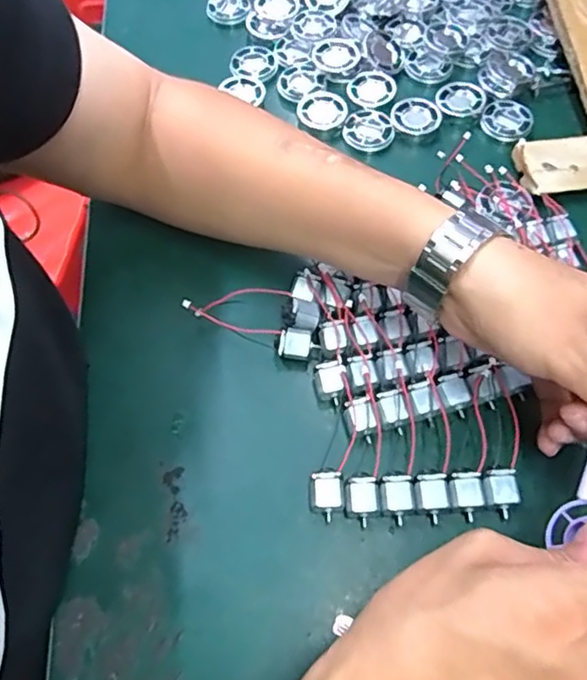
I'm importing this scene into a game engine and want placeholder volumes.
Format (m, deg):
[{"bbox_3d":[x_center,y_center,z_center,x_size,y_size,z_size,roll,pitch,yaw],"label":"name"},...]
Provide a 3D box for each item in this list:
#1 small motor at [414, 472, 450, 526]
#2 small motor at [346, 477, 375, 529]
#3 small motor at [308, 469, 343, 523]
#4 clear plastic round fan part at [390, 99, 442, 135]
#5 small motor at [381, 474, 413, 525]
[{"bbox_3d":[0.079,0.090,0.356,0.019,0.012,0.027,-2,63,0],"label":"small motor"},{"bbox_3d":[0.039,0.092,0.358,0.016,0.015,0.025,4,63,3],"label":"small motor"},{"bbox_3d":[0.019,0.089,0.360,0.018,0.016,0.025,4,63,1],"label":"small motor"},{"bbox_3d":[0.097,-0.178,0.495,0.039,0.006,0.037,0,63,-1],"label":"clear plastic round fan part"},{"bbox_3d":[0.059,0.091,0.356,0.017,0.013,0.025,-3,63,-1],"label":"small motor"}]

